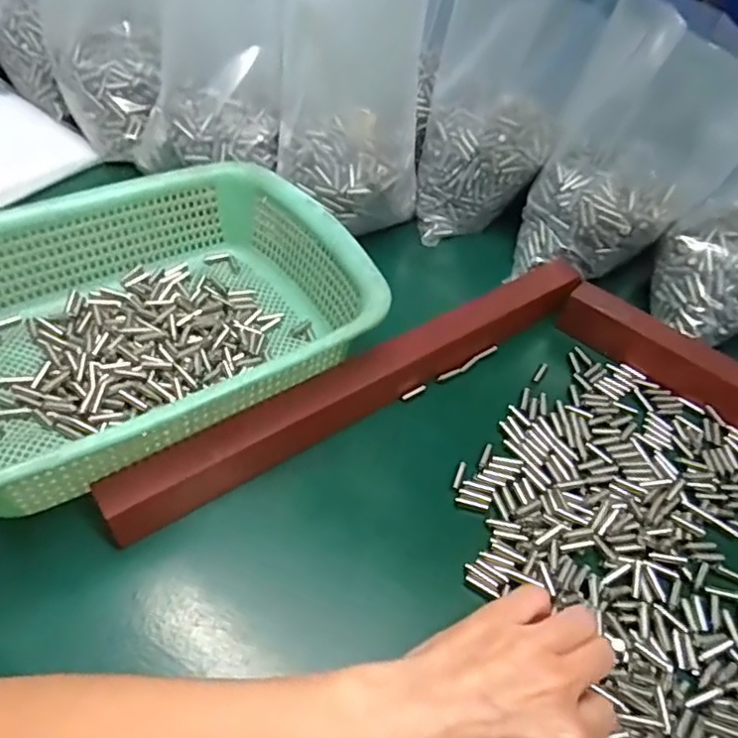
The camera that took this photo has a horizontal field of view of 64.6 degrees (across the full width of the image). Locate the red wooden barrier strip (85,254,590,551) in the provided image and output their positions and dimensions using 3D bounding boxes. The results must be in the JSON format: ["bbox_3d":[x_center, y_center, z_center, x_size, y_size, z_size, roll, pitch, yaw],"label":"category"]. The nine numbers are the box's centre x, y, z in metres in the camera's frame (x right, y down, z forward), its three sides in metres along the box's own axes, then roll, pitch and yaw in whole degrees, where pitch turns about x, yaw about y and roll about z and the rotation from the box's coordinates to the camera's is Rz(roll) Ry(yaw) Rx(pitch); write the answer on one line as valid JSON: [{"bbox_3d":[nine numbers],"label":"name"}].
[{"bbox_3d":[0.012,0.005,0.416,0.395,0.036,0.036,-28,58,-26],"label":"red wooden barrier strip"}]

